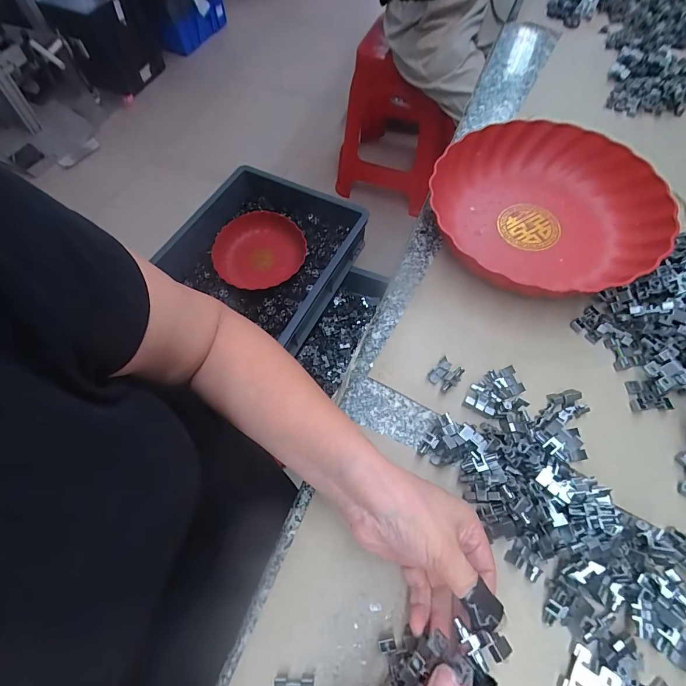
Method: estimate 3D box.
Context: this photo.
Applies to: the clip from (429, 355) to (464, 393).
[{"bbox_3d":[0.101,0.030,0.352,0.026,0.006,0.029,41,72,19],"label":"clip"}]

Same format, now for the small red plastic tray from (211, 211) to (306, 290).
[{"bbox_3d":[-0.263,-0.289,1.108,0.290,0.040,0.249,-21,76,4],"label":"small red plastic tray"}]

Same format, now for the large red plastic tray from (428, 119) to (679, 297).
[{"bbox_3d":[0.227,-0.160,0.416,0.239,0.050,0.228,11,66,7],"label":"large red plastic tray"}]

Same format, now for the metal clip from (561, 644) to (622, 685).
[{"bbox_3d":[0.173,0.237,0.252,0.028,0.008,0.031,24,68,33],"label":"metal clip"}]

